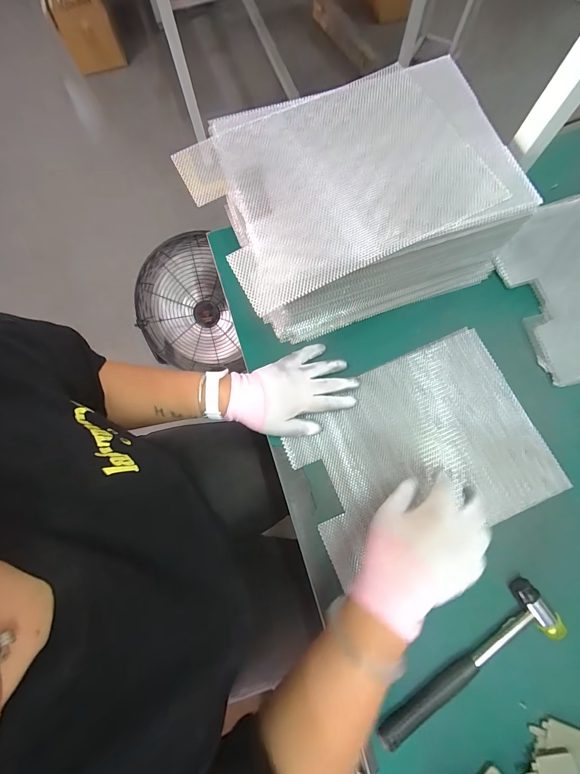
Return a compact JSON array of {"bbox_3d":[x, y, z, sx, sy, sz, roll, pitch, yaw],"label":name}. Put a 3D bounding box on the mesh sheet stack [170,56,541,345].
[{"bbox_3d":[0.081,-0.235,0.445,0.360,0.180,0.247,-22,69,-6],"label":"mesh sheet stack"}]

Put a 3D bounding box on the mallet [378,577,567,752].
[{"bbox_3d":[0.202,0.320,0.360,0.237,0.032,0.056,-34,77,-8],"label":"mallet"}]

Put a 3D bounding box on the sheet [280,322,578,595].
[{"bbox_3d":[0.170,0.082,0.433,0.321,0.022,0.240,-23,76,-2],"label":"sheet"}]

